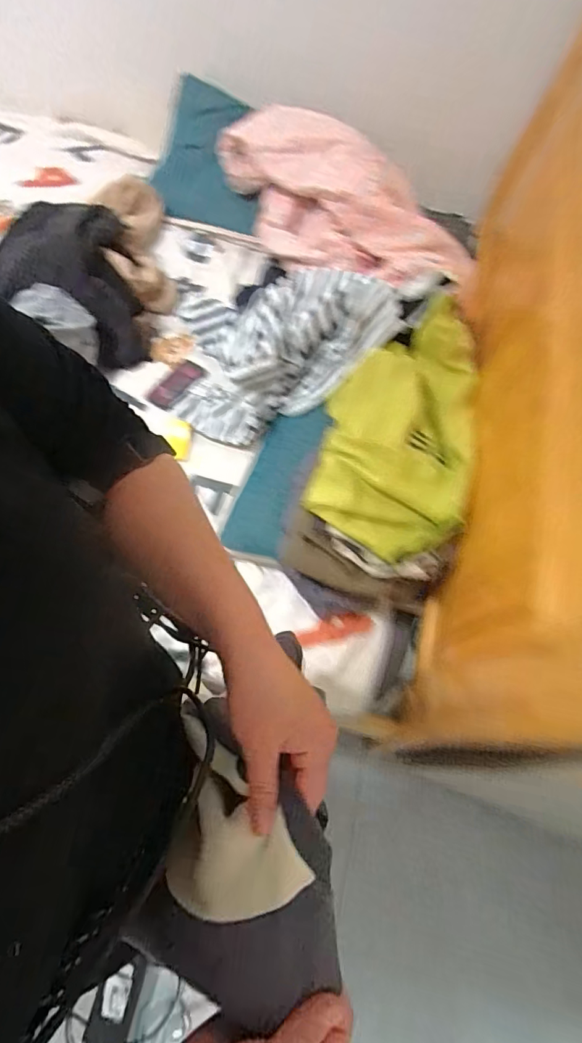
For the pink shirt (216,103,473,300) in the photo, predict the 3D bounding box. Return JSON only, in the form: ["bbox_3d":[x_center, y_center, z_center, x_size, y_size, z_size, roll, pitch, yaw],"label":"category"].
[{"bbox_3d":[0.141,-0.773,1.164,0.730,0.214,0.324,33,66,12],"label":"pink shirt"}]

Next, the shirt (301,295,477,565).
[{"bbox_3d":[0.209,-0.185,0.879,0.257,0.089,0.547,17,64,5],"label":"shirt"}]

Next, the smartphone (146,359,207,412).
[{"bbox_3d":[-0.278,-0.331,1.153,0.145,0.006,0.079,-44,70,-3],"label":"smartphone"}]

